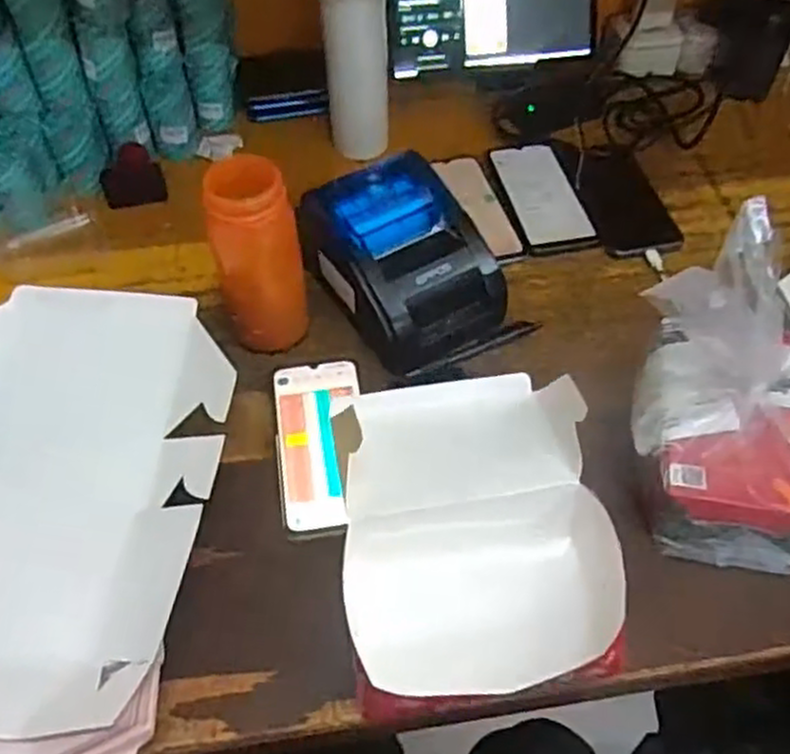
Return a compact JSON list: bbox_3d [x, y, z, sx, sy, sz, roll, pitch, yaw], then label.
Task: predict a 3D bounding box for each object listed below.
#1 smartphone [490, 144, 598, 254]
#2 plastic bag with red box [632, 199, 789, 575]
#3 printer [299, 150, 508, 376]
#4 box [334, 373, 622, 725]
[{"bbox_3d":[0.158,-0.197,0.820,0.074,0.016,0.158,-9,52,-6],"label":"smartphone"},{"bbox_3d":[0.251,0.006,0.530,0.129,0.177,0.174,8,52,7],"label":"plastic bag with red box"},{"bbox_3d":[0.009,-0.108,0.698,0.138,0.094,0.165,-25,56,-18],"label":"printer"},{"bbox_3d":[0.056,0.098,0.547,0.182,0.052,0.263,-5,52,-3],"label":"box"}]

